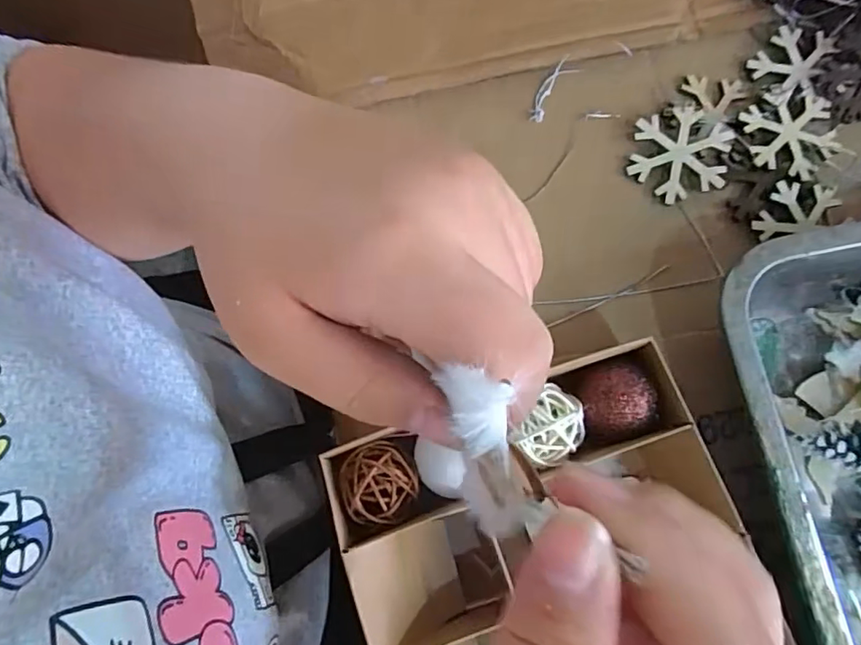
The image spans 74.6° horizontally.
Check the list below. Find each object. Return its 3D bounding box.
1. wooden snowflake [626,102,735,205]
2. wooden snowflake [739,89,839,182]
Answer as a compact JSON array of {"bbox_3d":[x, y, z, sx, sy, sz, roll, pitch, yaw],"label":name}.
[{"bbox_3d":[0.139,-0.094,0.317,0.051,0.004,0.053,12,88,6],"label":"wooden snowflake"},{"bbox_3d":[0.202,-0.107,0.317,0.054,0.004,0.049,17,77,4],"label":"wooden snowflake"}]

